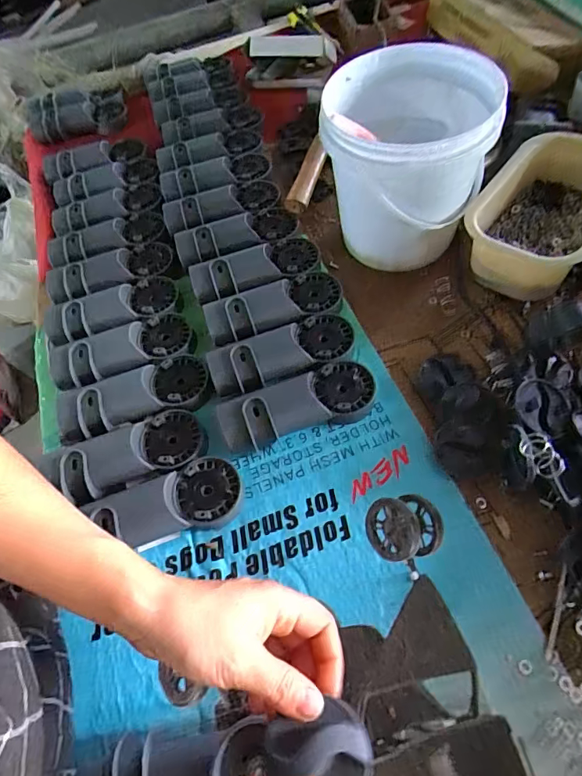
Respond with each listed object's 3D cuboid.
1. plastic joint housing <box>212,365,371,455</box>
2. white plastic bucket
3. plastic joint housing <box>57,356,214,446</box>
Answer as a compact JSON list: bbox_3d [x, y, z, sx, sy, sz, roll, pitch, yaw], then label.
[{"bbox_3d":[0.008,0.018,0.464,0.163,0.041,0.062,-22,60,-5],"label":"plastic joint housing"},{"bbox_3d":[0.126,-0.252,0.510,0.175,0.157,0.167,7,62,12],"label":"white plastic bucket"},{"bbox_3d":[-0.173,0.012,0.493,0.169,0.033,0.068,-20,60,-2],"label":"plastic joint housing"}]

